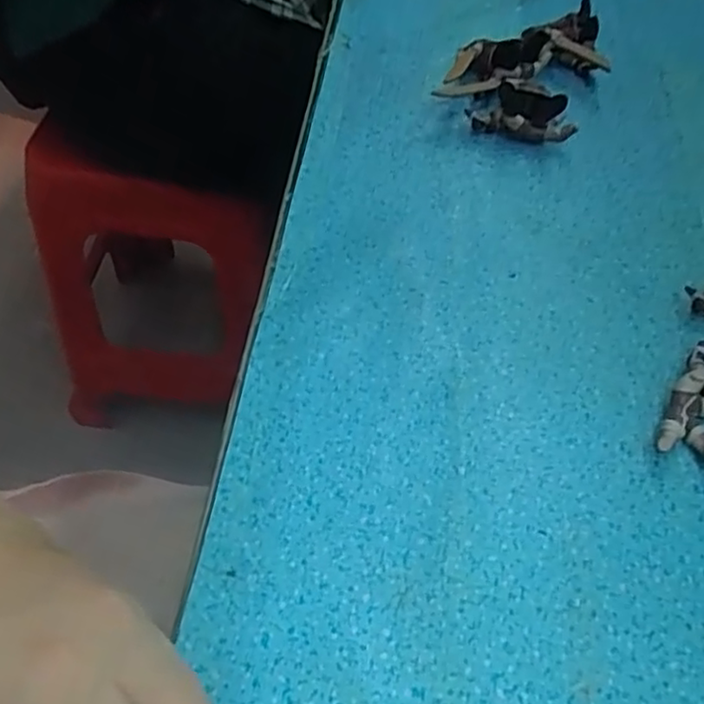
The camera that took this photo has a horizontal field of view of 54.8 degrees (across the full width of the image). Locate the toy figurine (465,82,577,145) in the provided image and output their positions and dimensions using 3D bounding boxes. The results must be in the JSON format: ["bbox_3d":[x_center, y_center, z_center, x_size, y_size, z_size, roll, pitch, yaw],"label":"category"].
[{"bbox_3d":[0.104,-0.144,0.412,0.062,0.032,0.018,17,54,13],"label":"toy figurine"}]

